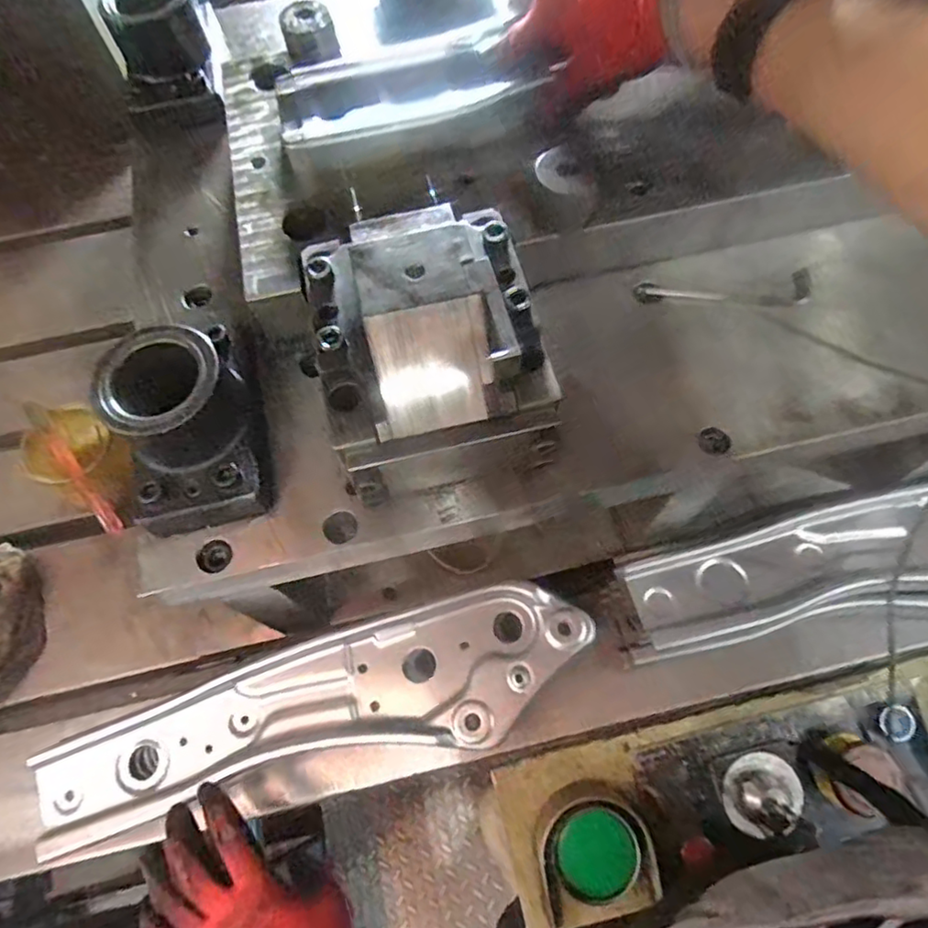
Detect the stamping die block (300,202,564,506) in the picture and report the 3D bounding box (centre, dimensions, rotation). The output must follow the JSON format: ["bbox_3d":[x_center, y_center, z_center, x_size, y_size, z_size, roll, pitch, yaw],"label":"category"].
[{"bbox_3d":[-0.021,-0.075,0.362,0.129,0.082,0.158,-13,66,-4],"label":"stamping die block"}]

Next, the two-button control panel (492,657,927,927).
[{"bbox_3d":[0.285,0.283,0.542,0.500,0.077,0.145,-13,66,-3],"label":"two-button control panel"}]

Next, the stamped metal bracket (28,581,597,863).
[{"bbox_3d":[-0.113,0.193,0.480,0.431,0.017,0.105,-17,66,-2],"label":"stamped metal bracket"}]

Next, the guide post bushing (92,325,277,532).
[{"bbox_3d":[-0.165,-0.031,0.370,0.080,0.072,0.126,-11,66,-2],"label":"guide post bushing"}]

